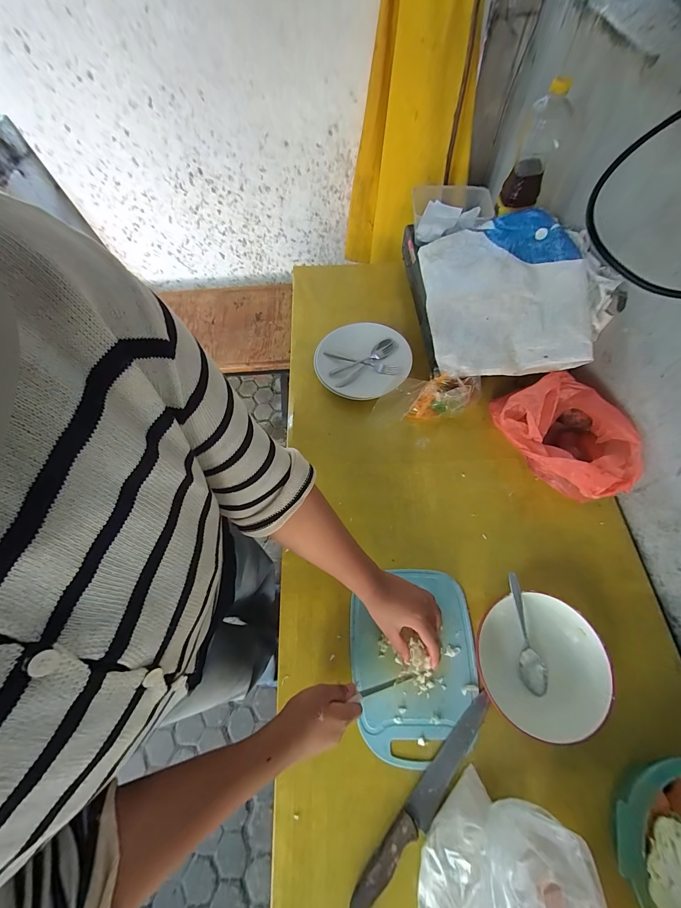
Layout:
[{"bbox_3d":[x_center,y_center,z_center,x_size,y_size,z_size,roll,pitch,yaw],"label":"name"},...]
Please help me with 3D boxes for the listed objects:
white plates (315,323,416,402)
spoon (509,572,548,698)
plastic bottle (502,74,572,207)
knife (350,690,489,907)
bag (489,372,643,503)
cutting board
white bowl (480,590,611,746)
[{"bbox_3d":[0.048,-0.204,0.708,0.196,0.025,0.191,0,65,0],"label":"white plates"},{"bbox_3d":[0.268,0.258,0.470,0.036,0.012,0.165,-9,86,-4],"label":"spoon"},{"bbox_3d":[0.367,-0.568,0.606,0.070,0.168,0.062,17,67,12],"label":"plastic bottle"},{"bbox_3d":[0.110,0.440,0.413,0.029,0.019,0.288,41,71,17],"label":"knife"},{"bbox_3d":[0.392,-0.026,0.583,0.151,0.109,0.223,-20,65,-5],"label":"bag"},{"bbox_3d":[0.109,0.304,0.486,0.180,0.012,0.242,0,65,0],"label":"cutting board"},{"bbox_3d":[0.274,0.293,0.460,0.153,0.069,0.169,-9,64,0],"label":"white bowl"}]

